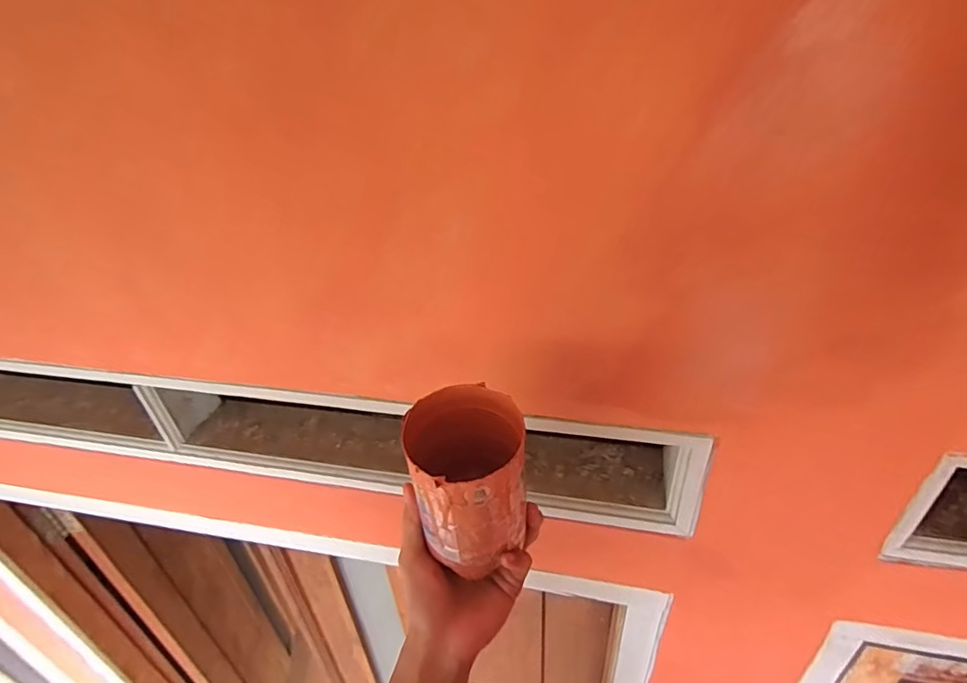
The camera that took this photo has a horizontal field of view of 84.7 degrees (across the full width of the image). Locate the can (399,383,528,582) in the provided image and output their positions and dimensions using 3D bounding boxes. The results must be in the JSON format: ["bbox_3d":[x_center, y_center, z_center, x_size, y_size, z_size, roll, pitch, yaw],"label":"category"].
[{"bbox_3d":[-0.010,0.101,0.385,0.080,0.122,0.068,-6,35,-2],"label":"can"}]

